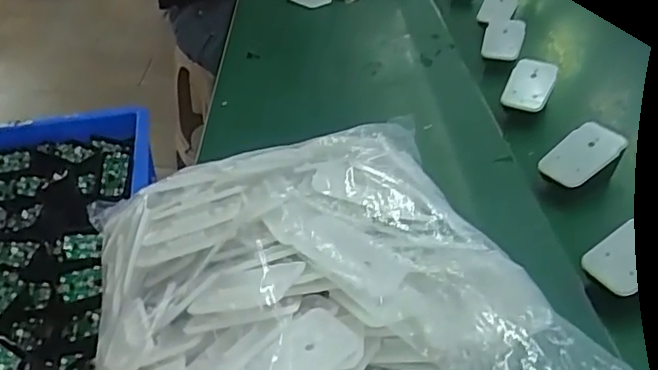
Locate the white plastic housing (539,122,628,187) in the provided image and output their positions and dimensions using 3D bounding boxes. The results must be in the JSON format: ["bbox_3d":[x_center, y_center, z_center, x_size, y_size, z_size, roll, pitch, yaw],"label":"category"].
[{"bbox_3d":[0.207,-0.025,0.494,0.065,0.007,0.037,-41,69,2],"label":"white plastic housing"}]

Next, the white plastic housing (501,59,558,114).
[{"bbox_3d":[0.199,-0.100,0.594,0.043,0.010,0.057,21,72,17],"label":"white plastic housing"}]

